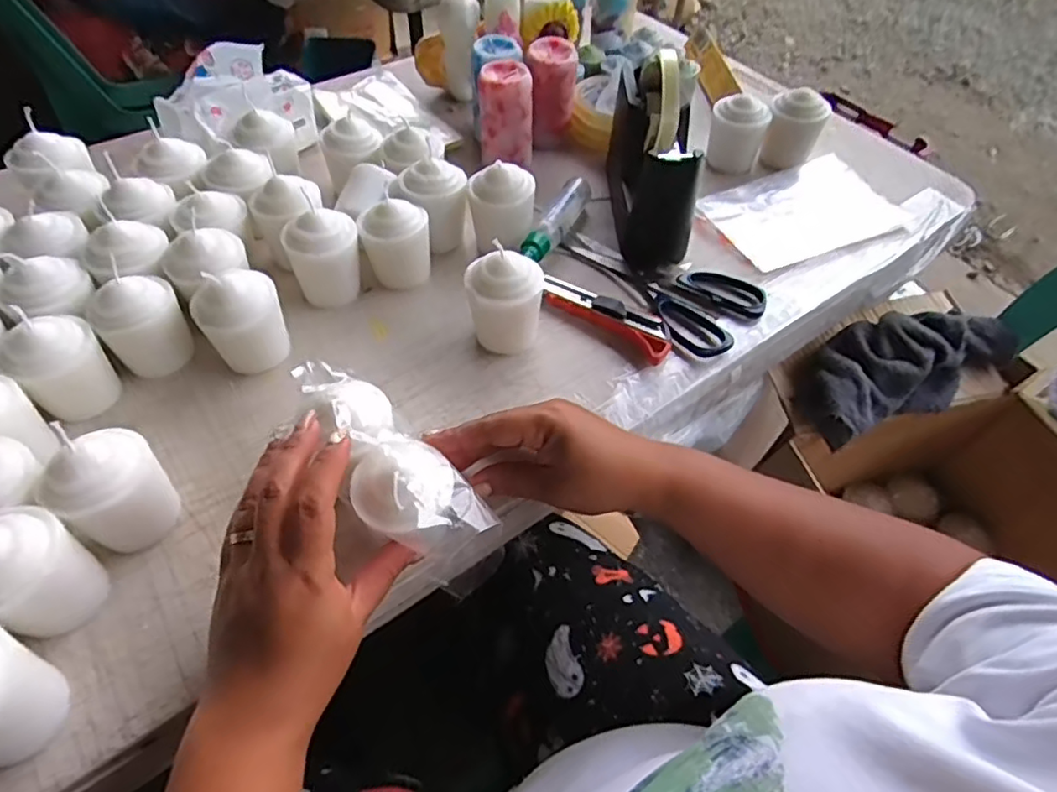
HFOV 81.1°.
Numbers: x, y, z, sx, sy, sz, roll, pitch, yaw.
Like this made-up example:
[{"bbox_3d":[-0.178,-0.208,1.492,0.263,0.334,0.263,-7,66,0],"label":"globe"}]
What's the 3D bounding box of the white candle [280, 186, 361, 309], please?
[{"bbox_3d":[-0.163,-0.111,0.499,0.049,0.077,0.050,16,54,9],"label":"white candle"}]

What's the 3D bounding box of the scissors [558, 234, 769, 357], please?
[{"bbox_3d":[0.115,-0.105,0.535,0.100,0.010,0.180,-31,61,-23],"label":"scissors"}]

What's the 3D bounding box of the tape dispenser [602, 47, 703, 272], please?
[{"bbox_3d":[0.111,-0.214,0.546,0.064,0.125,0.169,3,53,-1],"label":"tape dispenser"}]

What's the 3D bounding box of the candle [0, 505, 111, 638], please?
[{"bbox_3d":[-0.268,0.095,0.329,0.057,0.077,0.056,11,53,5],"label":"candle"}]

